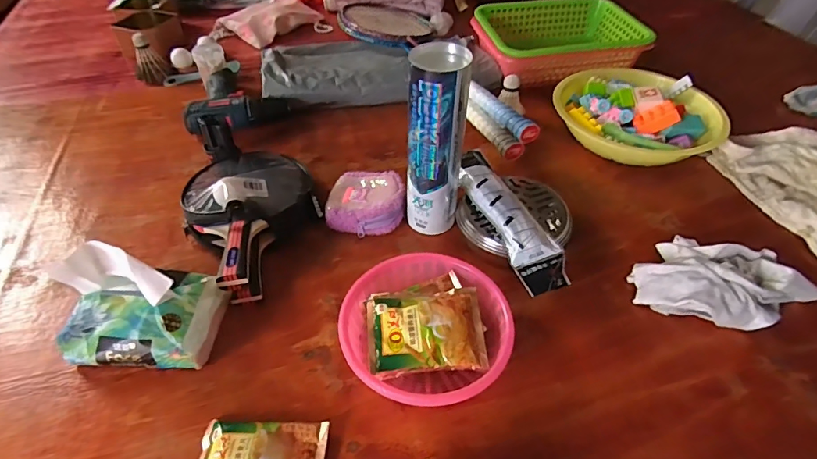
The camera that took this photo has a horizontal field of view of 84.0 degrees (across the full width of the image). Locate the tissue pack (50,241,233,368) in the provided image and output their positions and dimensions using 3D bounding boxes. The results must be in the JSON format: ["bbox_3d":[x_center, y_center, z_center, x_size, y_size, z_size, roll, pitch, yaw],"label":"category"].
[{"bbox_3d":[-0.273,0.073,0.460,0.134,0.117,0.103,0,46,1],"label":"tissue pack"}]

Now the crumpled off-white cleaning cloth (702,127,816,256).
[{"bbox_3d":[0.565,-0.079,0.645,0.190,0.031,0.210,-19,49,-16],"label":"crumpled off-white cleaning cloth"}]

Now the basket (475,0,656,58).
[{"bbox_3d":[0.288,-0.379,0.902,0.288,0.082,0.185,-5,47,-4],"label":"basket"}]

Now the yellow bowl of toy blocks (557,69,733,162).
[{"bbox_3d":[0.358,-0.182,0.724,0.246,0.070,0.219,8,47,8],"label":"yellow bowl of toy blocks"}]

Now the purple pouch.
[{"bbox_3d":[-0.057,-0.039,0.621,0.105,0.041,0.103,3,47,4],"label":"purple pouch"}]

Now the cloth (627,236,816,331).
[{"bbox_3d":[0.366,0.062,0.514,0.203,0.047,0.105,7,47,7],"label":"cloth"}]

